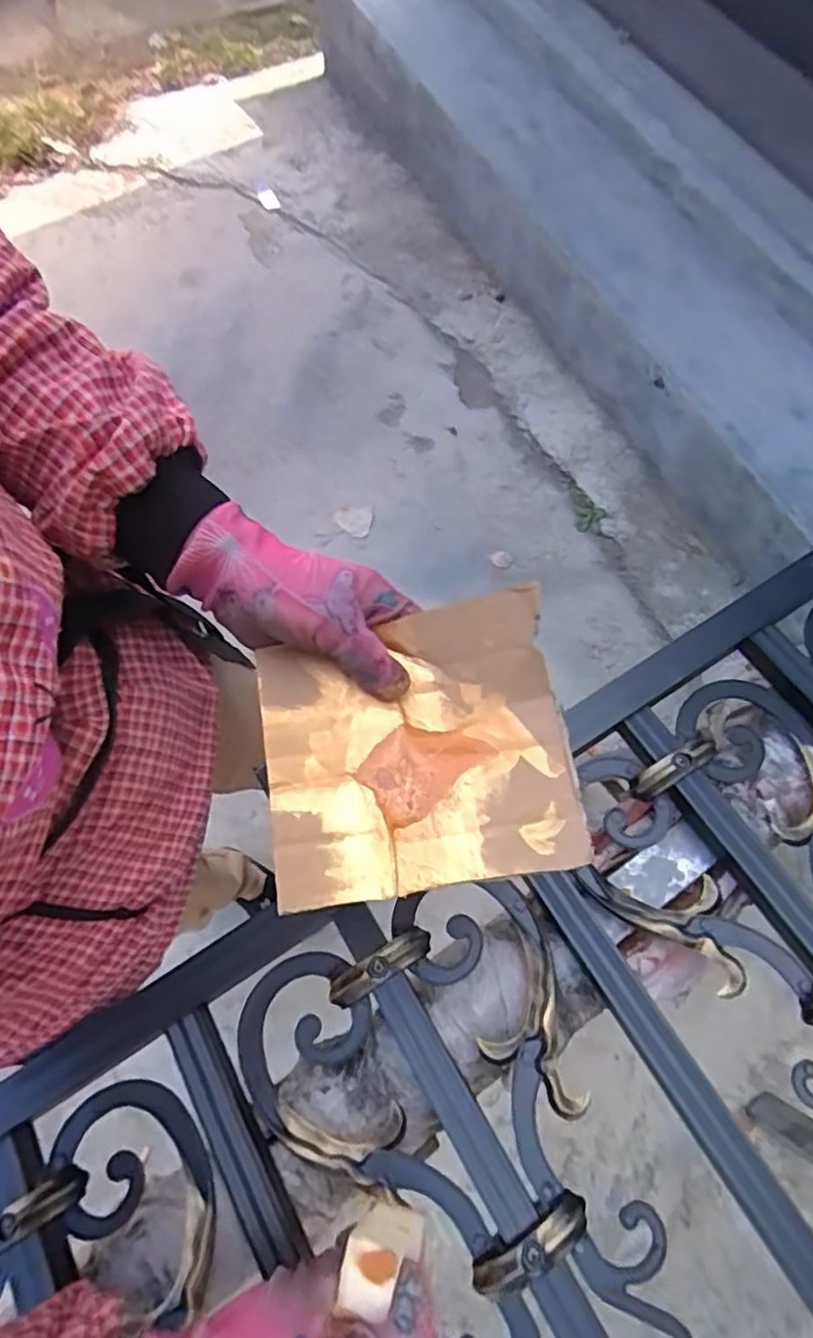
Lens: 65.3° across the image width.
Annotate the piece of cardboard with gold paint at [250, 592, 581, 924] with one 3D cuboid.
[{"bbox_3d":[0.004,0.039,0.320,0.151,0.033,0.134,-9,66,-1],"label":"piece of cardboard with gold paint"}]

